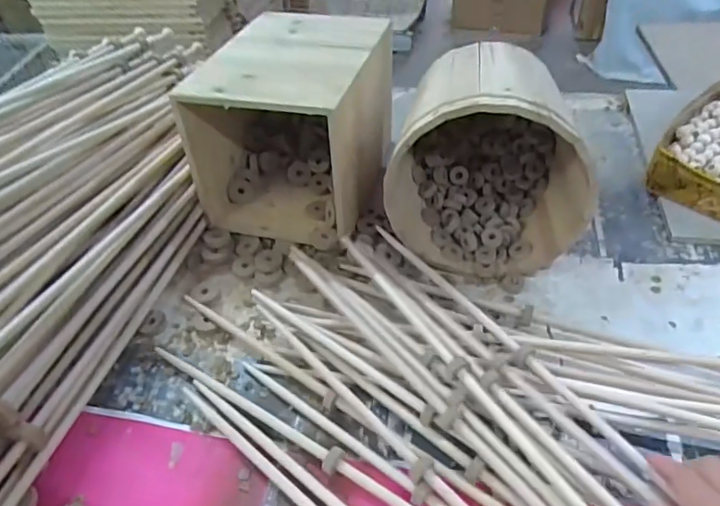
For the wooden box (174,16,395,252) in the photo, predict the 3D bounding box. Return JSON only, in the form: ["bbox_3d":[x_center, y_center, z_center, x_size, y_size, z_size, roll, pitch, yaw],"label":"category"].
[{"bbox_3d":[-0.088,-0.184,0.731,0.216,0.201,0.274,10,47,15],"label":"wooden box"}]

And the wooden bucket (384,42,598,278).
[{"bbox_3d":[0.168,-0.123,0.658,0.221,0.227,0.232,9,47,15],"label":"wooden bucket"}]

